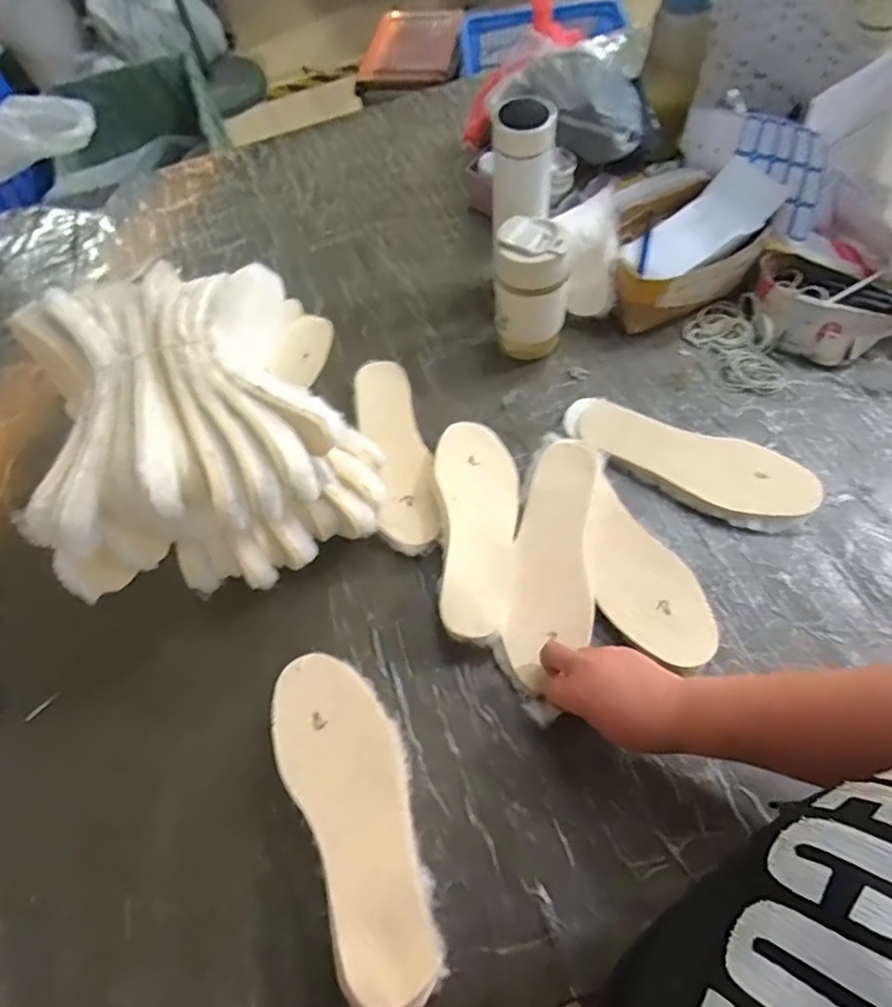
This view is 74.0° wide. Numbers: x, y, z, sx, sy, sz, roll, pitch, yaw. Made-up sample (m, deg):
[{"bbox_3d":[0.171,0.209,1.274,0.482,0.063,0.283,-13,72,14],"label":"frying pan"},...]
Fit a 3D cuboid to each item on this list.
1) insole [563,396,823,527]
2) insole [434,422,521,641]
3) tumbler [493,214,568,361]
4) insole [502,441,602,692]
[{"bbox_3d":[0.260,-0.049,0.647,0.267,0.022,0.090,24,67,17],"label":"insole"},{"bbox_3d":[0.036,0.015,0.617,0.086,0.020,0.251,1,58,-6],"label":"insole"},{"bbox_3d":[0.101,-0.248,0.698,0.081,0.155,0.072,7,62,8],"label":"tumbler"},{"bbox_3d":[0.111,0.048,0.588,0.082,0.014,0.251,11,66,9],"label":"insole"}]

